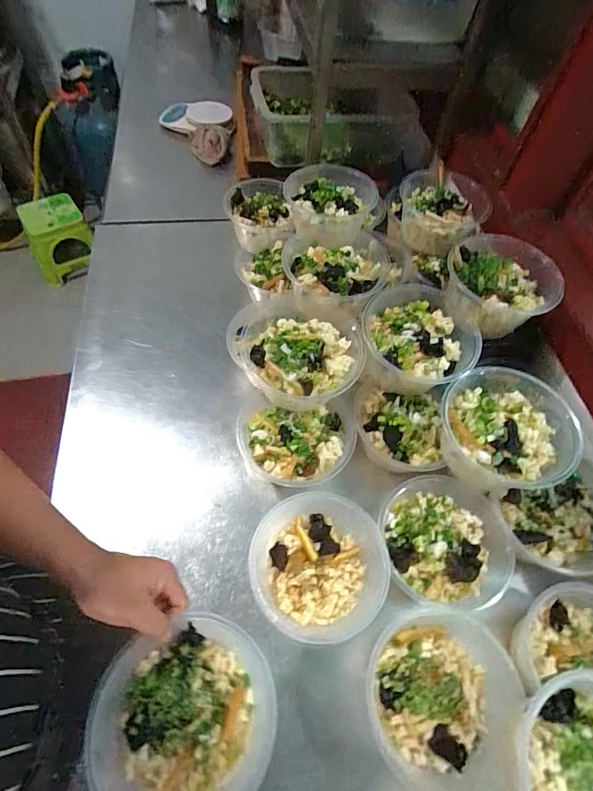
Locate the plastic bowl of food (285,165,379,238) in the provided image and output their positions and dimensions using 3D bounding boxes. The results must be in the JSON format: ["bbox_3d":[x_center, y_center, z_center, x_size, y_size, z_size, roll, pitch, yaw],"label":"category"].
[{"bbox_3d":[0.061,-0.357,0.752,0.144,0.063,0.138,12,60,3],"label":"plastic bowl of food"}]

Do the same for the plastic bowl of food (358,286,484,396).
[{"bbox_3d":[0.184,-0.085,0.603,0.167,0.062,0.156,2,60,-3],"label":"plastic bowl of food"}]

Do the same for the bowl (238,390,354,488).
[{"bbox_3d":[-0.003,0.075,0.619,0.170,0.093,0.139,3,60,-3],"label":"bowl"}]

